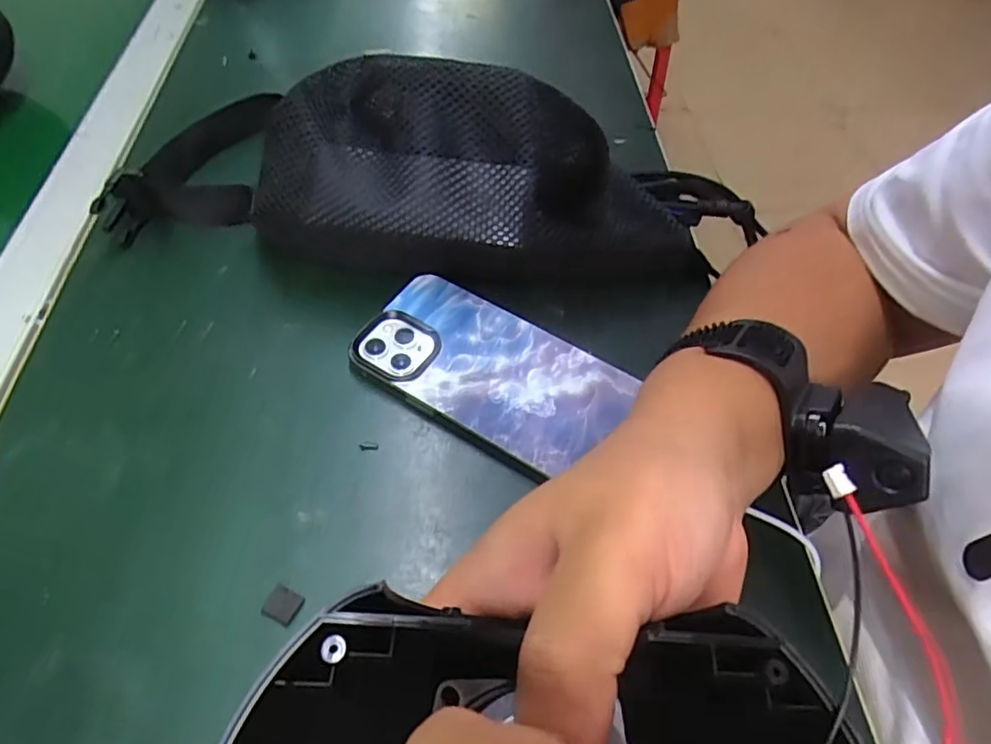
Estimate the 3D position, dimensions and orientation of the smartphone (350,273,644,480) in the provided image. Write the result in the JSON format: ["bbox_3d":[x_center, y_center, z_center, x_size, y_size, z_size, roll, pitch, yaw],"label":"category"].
[{"bbox_3d":[-0.004,-0.001,0.319,0.142,0.014,0.077,28,58,15],"label":"smartphone"}]

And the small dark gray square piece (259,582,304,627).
[{"bbox_3d":[-0.091,0.099,0.248,0.014,0.004,0.014,21,56,10],"label":"small dark gray square piece"}]

